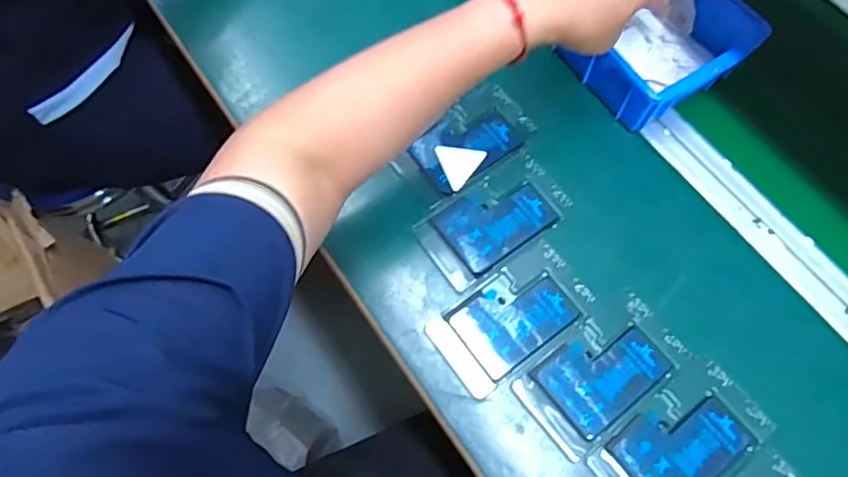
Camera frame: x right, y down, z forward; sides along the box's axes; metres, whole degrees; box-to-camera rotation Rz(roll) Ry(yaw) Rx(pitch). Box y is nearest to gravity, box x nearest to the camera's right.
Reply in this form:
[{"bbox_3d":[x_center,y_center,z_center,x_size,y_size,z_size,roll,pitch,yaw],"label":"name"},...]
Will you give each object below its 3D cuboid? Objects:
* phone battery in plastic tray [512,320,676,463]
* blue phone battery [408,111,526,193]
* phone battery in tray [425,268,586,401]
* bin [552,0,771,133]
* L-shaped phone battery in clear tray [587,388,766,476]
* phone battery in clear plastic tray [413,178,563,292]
[{"bbox_3d":[0.134,0.110,0.439,0.109,0.012,0.068,-36,73,-12],"label":"phone battery in plastic tray"},{"bbox_3d":[0.039,-0.083,0.513,0.090,0.008,0.062,-34,72,-11],"label":"blue phone battery"},{"bbox_3d":[0.065,0.069,0.457,0.111,0.014,0.071,-36,73,-12],"label":"phone battery in tray"},{"bbox_3d":[0.190,-0.209,0.515,0.133,0.062,0.199,-33,74,-13],"label":"bin"},{"bbox_3d":[0.188,0.160,0.419,0.112,0.013,0.070,-38,73,-13],"label":"L-shaped phone battery in clear tray"},{"bbox_3d":[0.054,-0.012,0.487,0.110,0.013,0.074,-32,72,-11],"label":"phone battery in clear plastic tray"}]

